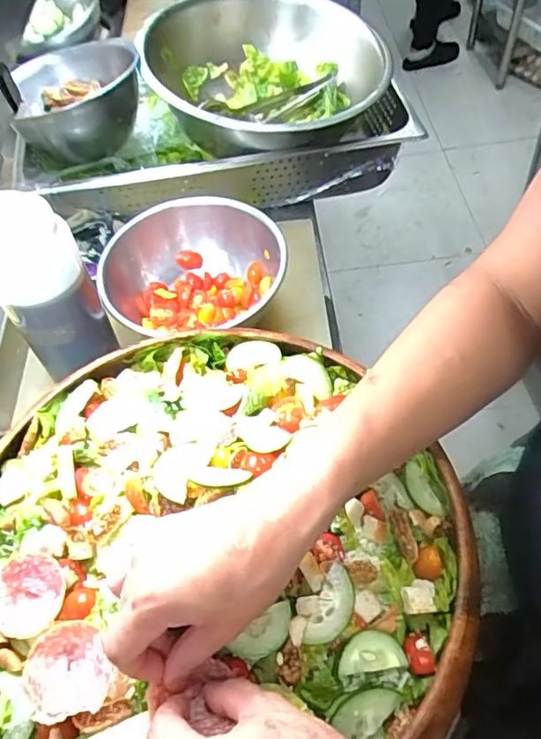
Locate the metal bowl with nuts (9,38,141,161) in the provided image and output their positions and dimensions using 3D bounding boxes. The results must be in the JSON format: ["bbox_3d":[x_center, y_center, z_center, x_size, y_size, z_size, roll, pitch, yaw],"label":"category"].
[{"bbox_3d":[-0.253,-0.346,0.709,0.159,0.087,0.168,-3,55,5],"label":"metal bowl with nuts"}]

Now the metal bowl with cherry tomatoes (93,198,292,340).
[{"bbox_3d":[-0.084,-0.099,0.601,0.195,0.087,0.160,-30,57,-14],"label":"metal bowl with cherry tomatoes"}]

